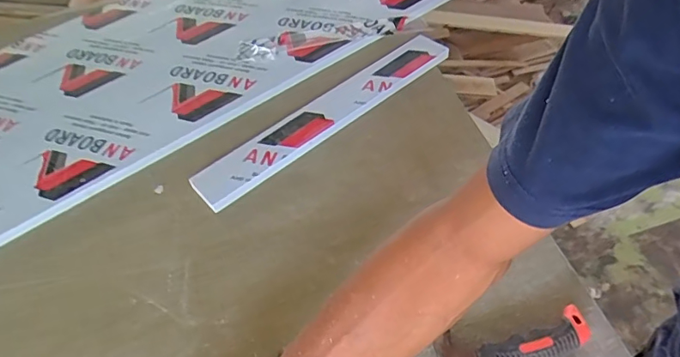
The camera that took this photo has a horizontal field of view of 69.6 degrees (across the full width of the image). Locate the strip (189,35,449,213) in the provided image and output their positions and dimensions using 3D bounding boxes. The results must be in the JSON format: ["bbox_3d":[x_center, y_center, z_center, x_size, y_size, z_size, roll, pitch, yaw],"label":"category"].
[{"bbox_3d":[-0.020,-0.106,0.787,0.469,0.020,0.071,-35,64,-20],"label":"strip"}]

